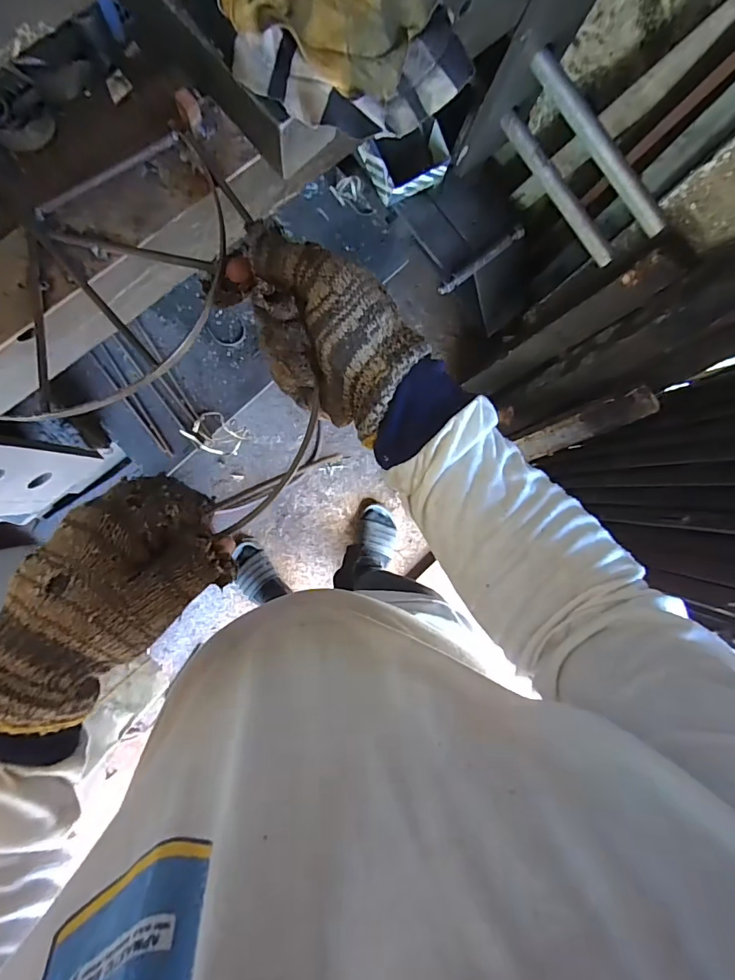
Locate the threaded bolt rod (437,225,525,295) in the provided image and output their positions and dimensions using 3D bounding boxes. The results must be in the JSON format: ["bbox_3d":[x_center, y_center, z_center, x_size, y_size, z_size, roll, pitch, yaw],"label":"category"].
[{"bbox_3d":[0.222,-0.445,0.923,0.205,0.018,0.021,-38,94,-4],"label":"threaded bolt rod"}]

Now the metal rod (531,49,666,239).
[{"bbox_3d":[0.295,-0.435,0.600,0.026,0.026,0.260,-38,94,-4],"label":"metal rod"}]

